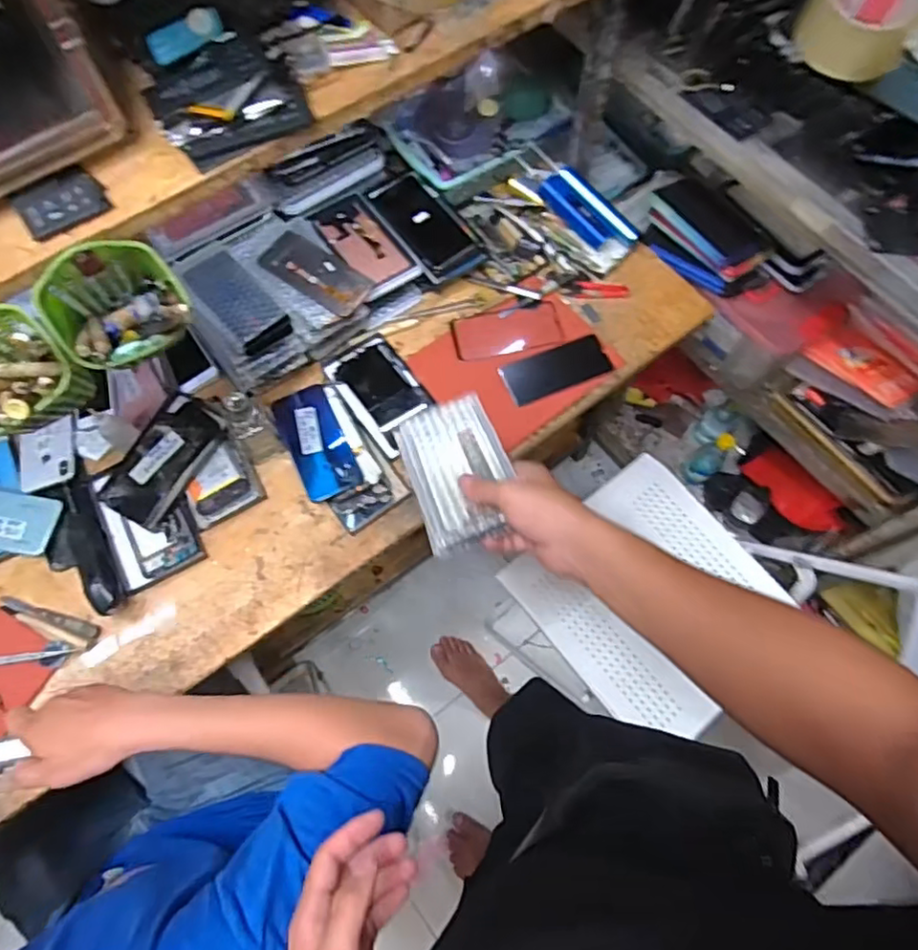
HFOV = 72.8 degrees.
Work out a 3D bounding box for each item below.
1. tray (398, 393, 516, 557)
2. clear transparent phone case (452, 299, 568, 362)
[{"bbox_3d":[-0.002,-0.009,0.606,0.092,0.012,0.170,-21,50,2],"label":"tray"},{"bbox_3d":[0.072,-0.212,0.926,0.157,0.012,0.073,-12,69,-5],"label":"clear transparent phone case"}]

